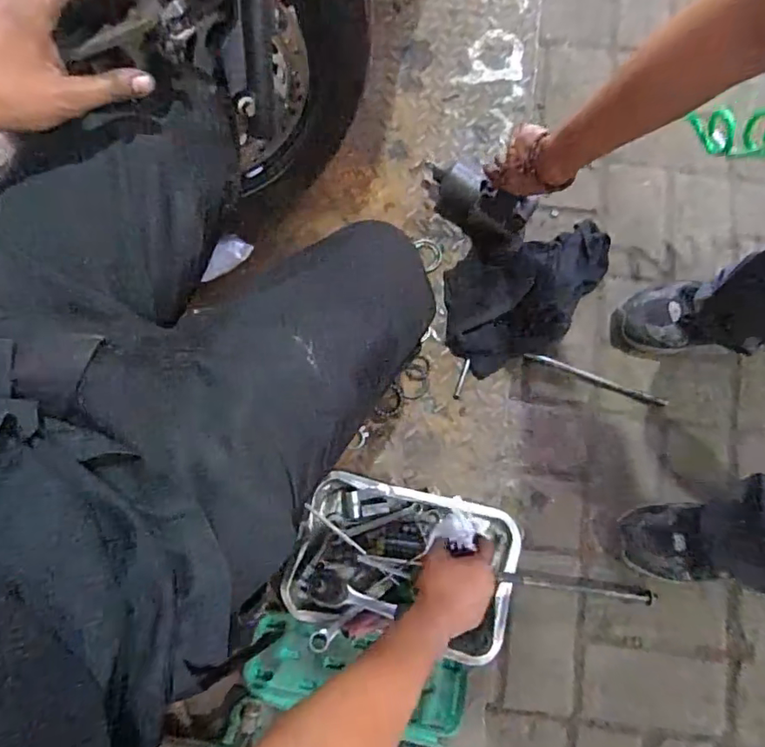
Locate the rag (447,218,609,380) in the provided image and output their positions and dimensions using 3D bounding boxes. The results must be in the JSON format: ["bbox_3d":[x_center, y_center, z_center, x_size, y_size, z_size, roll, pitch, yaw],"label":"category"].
[{"bbox_3d":[0.227,-0.137,0.806,0.289,0.089,0.185,-26,81,-6],"label":"rag"}]

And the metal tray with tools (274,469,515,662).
[{"bbox_3d":[0.028,0.265,0.715,0.299,0.070,0.211,13,78,2],"label":"metal tray with tools"}]

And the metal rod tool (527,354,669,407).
[{"bbox_3d":[0.326,0.007,0.797,0.222,0.005,0.014,20,78,4],"label":"metal rod tool"}]

